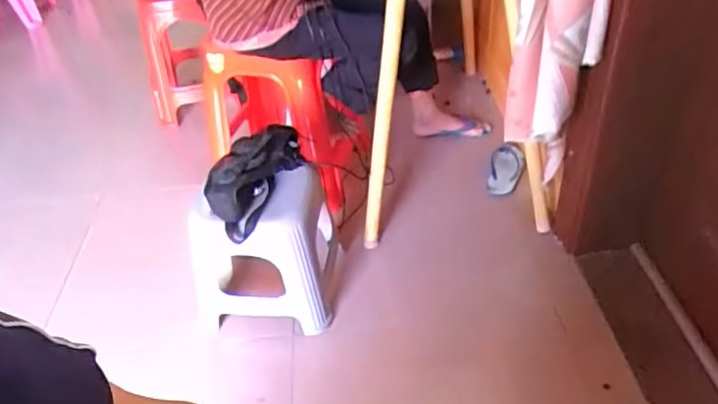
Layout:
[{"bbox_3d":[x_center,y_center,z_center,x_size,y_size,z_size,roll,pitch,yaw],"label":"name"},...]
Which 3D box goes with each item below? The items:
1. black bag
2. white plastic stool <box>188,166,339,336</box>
[{"bbox_3d":[-0.230,-0.057,1.287,0.159,0.103,0.298,9,42,16],"label":"black bag"},{"bbox_3d":[-0.224,0.116,1.368,0.300,0.329,0.243,0,40,7],"label":"white plastic stool"}]

